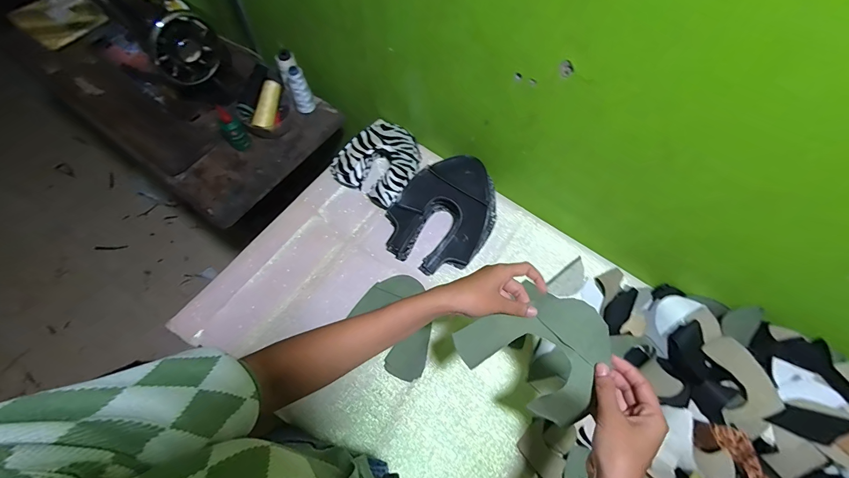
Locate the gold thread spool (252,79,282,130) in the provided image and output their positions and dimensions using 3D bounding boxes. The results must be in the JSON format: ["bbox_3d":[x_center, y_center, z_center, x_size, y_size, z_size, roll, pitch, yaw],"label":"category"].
[{"bbox_3d":[-0.350,-0.300,0.805,0.034,0.041,0.110,17,89,5],"label":"gold thread spool"}]

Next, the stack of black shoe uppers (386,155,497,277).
[{"bbox_3d":[0.042,-0.057,0.717,0.195,0.100,0.241,33,69,11],"label":"stack of black shoe uppers"}]

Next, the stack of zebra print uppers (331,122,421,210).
[{"bbox_3d":[-0.095,-0.174,0.775,0.169,0.073,0.181,29,68,10],"label":"stack of zebra print uppers"}]

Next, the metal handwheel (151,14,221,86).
[{"bbox_3d":[-0.475,-0.379,0.712,0.030,0.123,0.129,38,70,13],"label":"metal handwheel"}]

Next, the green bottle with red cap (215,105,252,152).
[{"bbox_3d":[-0.416,-0.237,0.777,0.045,0.103,0.032,-41,74,-18],"label":"green bottle with red cap"}]

